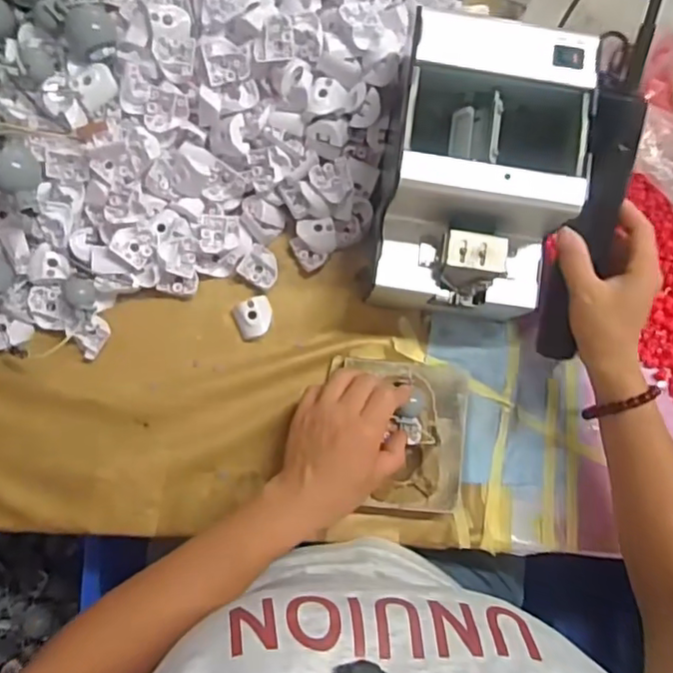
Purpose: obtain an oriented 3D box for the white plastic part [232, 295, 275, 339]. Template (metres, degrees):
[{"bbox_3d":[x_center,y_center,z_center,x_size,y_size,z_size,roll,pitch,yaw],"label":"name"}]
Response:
[{"bbox_3d":[-0.068,-0.016,0.496,0.032,0.012,0.033,-15,85,-5],"label":"white plastic part"}]

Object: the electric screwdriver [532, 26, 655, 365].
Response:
[{"bbox_3d":[0.184,-0.087,0.441,0.039,0.041,0.241,4,121,-4],"label":"electric screwdriver"}]

